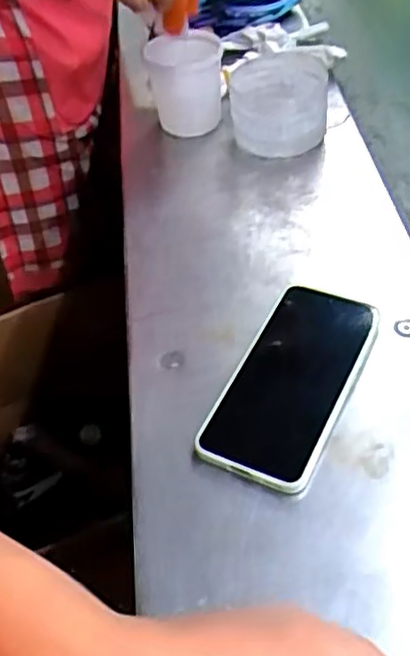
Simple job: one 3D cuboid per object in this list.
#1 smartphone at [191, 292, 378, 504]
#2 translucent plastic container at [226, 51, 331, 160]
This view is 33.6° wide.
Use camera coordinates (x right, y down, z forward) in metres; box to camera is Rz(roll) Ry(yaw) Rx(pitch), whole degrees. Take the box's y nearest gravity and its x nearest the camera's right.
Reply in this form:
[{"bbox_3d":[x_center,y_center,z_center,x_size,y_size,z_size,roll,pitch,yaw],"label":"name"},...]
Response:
[{"bbox_3d":[0.062,0.033,0.469,0.075,0.012,0.165,15,51,26],"label":"smartphone"},{"bbox_3d":[0.071,-0.219,0.666,0.091,0.071,0.086,0,46,4],"label":"translucent plastic container"}]

